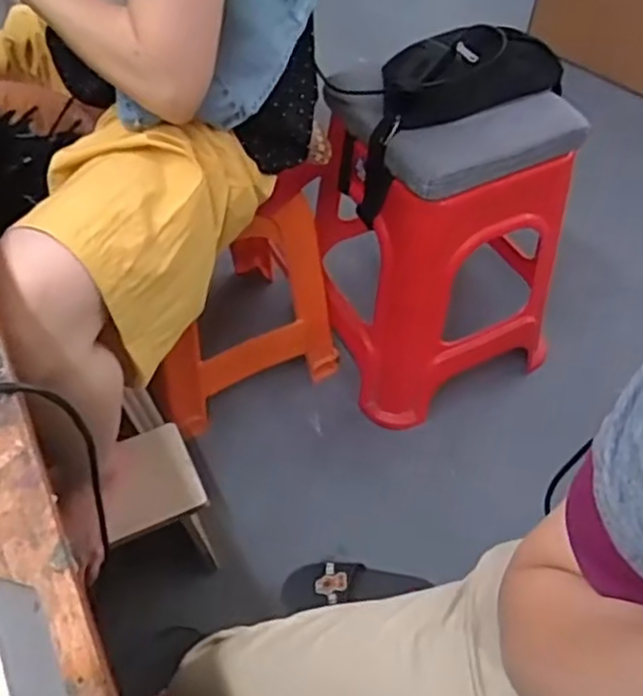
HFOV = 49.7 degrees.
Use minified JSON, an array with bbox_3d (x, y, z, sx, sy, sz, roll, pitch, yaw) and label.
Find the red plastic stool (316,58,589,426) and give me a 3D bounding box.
[{"bbox_3d":[0.189,-0.165,1.156,0.335,0.487,0.303,-22,55,-17],"label":"red plastic stool"}]

